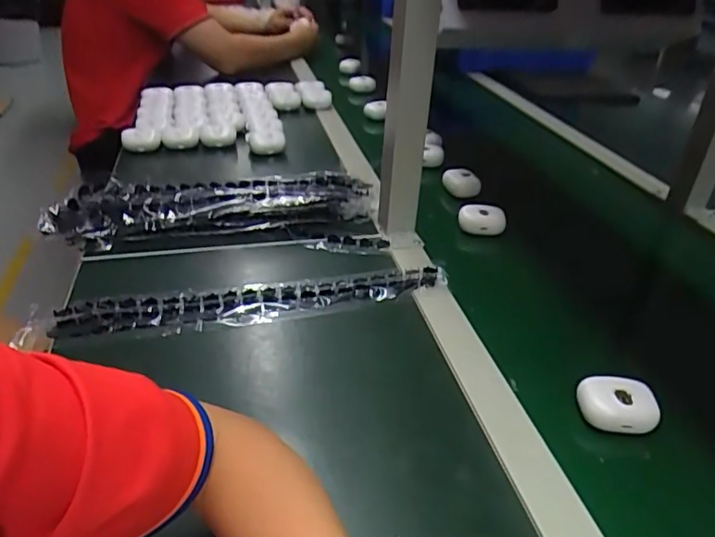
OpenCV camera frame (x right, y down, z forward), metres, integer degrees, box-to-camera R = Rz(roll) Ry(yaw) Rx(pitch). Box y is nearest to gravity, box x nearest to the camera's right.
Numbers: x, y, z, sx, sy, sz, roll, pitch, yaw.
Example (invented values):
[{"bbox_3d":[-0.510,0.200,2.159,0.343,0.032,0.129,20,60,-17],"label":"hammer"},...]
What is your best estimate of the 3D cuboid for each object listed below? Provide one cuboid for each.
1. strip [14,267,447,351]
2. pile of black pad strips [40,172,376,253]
[{"bbox_3d":[-0.106,0.035,0.563,0.406,0.016,0.056,-6,32,-14],"label":"strip"},{"bbox_3d":[-0.170,-0.078,0.689,0.386,0.054,0.079,-6,34,-14],"label":"pile of black pad strips"}]

